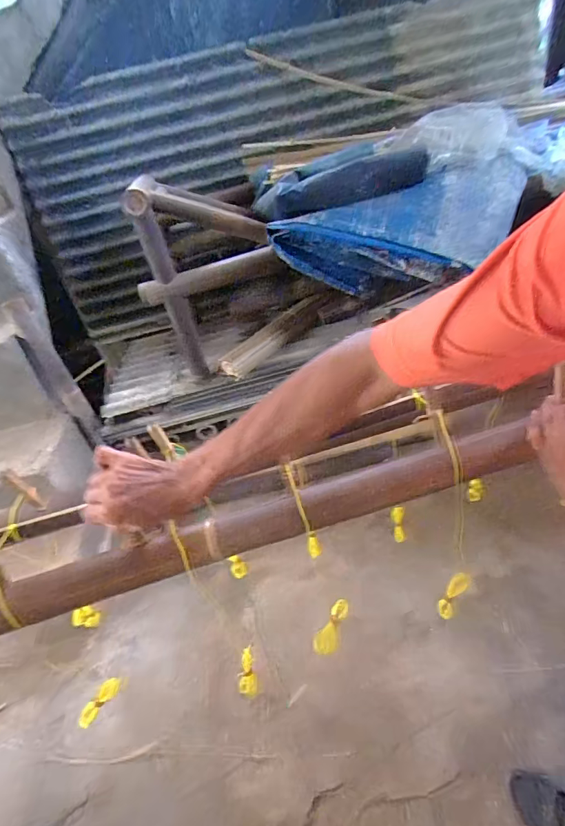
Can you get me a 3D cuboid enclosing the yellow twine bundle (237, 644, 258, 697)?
[{"bbox_3d":[-0.053,0.389,0.641,0.027,0.082,0.017,5,15,13],"label":"yellow twine bundle"}]

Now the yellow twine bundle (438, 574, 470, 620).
[{"bbox_3d":[0.262,0.278,0.648,0.022,0.078,0.029,32,14,39],"label":"yellow twine bundle"}]

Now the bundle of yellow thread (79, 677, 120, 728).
[{"bbox_3d":[-0.255,0.398,0.586,0.022,0.020,0.070,30,73,38],"label":"bundle of yellow thread"}]

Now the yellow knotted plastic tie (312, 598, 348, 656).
[{"bbox_3d":[0.075,0.310,0.616,0.032,0.010,0.088,12,43,31],"label":"yellow knotted plastic tie"}]

